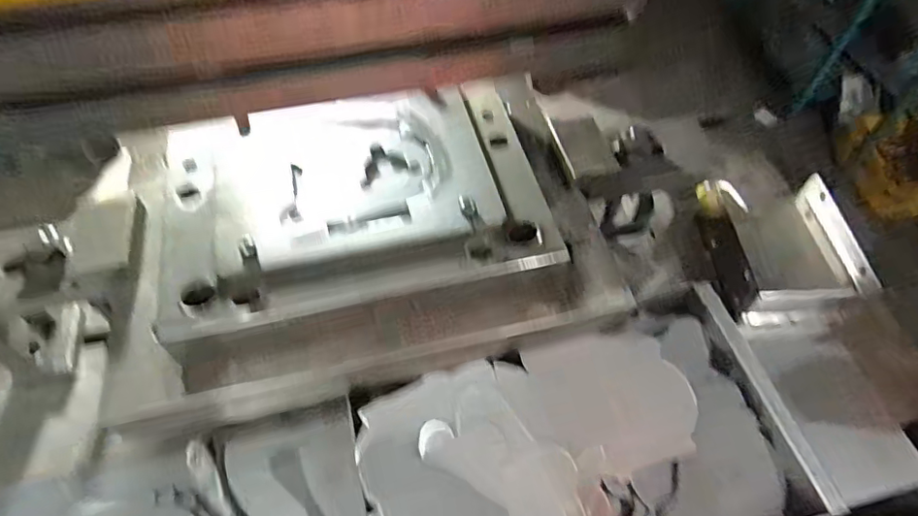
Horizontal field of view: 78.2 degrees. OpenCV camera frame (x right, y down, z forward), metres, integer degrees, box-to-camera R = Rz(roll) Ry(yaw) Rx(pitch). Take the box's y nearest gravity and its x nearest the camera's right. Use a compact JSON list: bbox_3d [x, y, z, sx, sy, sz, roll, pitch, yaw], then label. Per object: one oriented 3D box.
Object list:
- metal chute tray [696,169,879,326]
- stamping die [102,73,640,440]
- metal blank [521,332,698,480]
[{"bbox_3d":[0.368,-0.016,0.655,0.144,0.071,0.170,-5,55,-4],"label":"metal chute tray"},{"bbox_3d":[-0.090,-0.025,0.528,0.428,0.109,0.282,-11,55,-9],"label":"stamping die"},{"bbox_3d":[0.137,0.125,0.499,0.127,0.008,0.124,-17,77,-4],"label":"metal blank"}]

